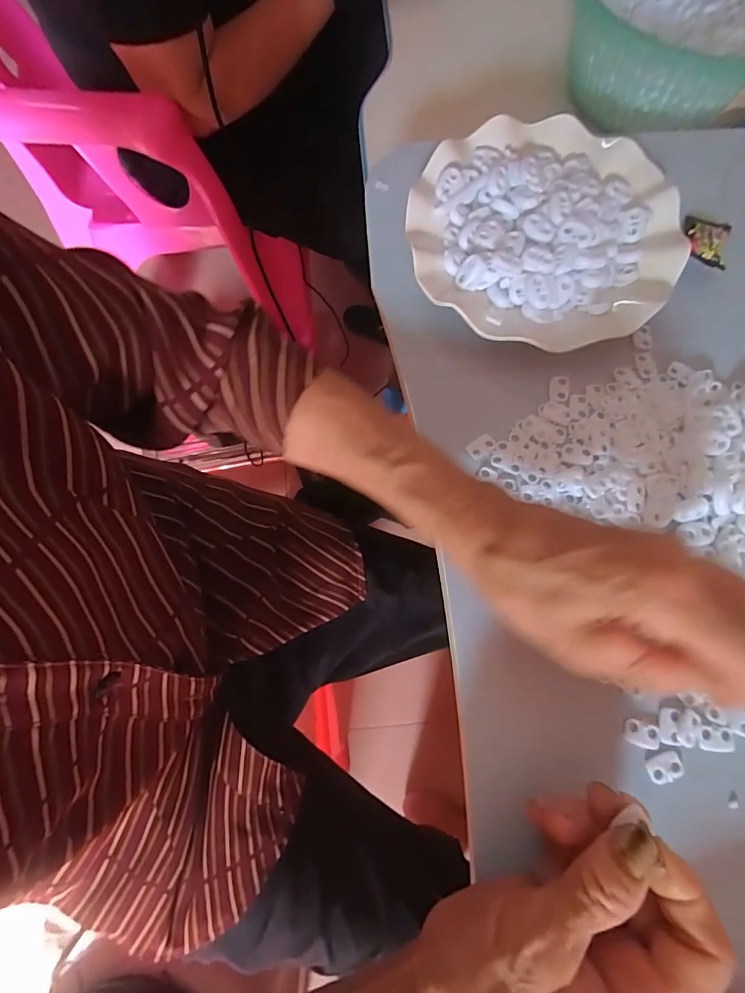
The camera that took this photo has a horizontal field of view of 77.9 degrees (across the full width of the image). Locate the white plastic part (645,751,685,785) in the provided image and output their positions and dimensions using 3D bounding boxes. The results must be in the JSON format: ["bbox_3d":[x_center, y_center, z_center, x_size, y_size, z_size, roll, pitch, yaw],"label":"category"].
[{"bbox_3d":[0.152,0.141,0.238,0.019,0.004,0.013,-19,73,-5],"label":"white plastic part"}]

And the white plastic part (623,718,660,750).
[{"bbox_3d":[0.142,0.125,0.242,0.019,0.004,0.012,17,73,6],"label":"white plastic part"}]

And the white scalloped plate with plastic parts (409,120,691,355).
[{"bbox_3d":[0.114,-0.177,0.310,0.173,0.034,0.168,0,72,1],"label":"white scalloped plate with plastic parts"}]

